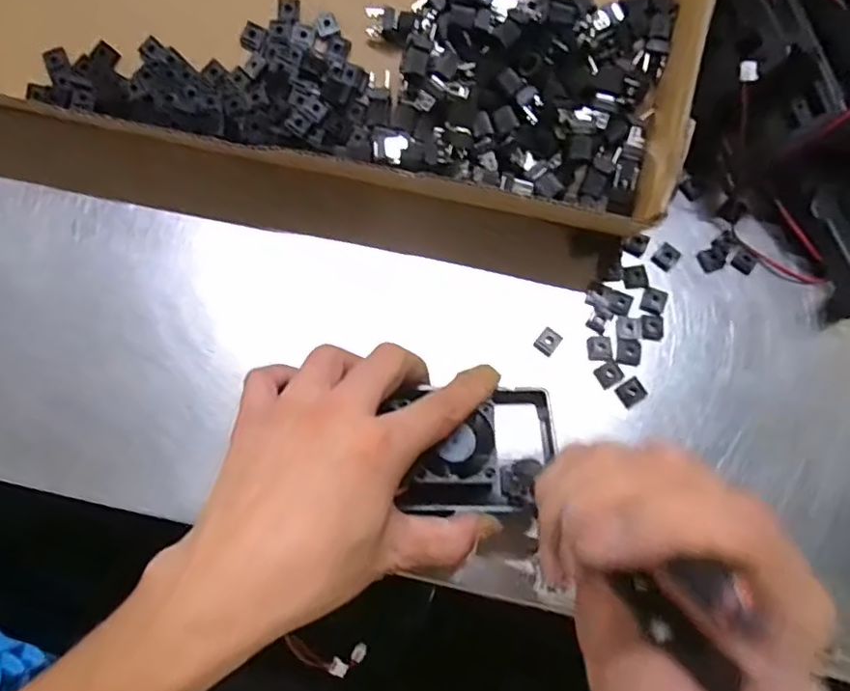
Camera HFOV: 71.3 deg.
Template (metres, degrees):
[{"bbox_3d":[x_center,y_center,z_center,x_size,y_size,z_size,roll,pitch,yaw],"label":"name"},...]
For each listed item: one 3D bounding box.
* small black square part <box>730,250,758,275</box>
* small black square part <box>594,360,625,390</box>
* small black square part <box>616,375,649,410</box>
[{"bbox_3d":[0.191,-0.050,0.353,0.014,0.004,0.014,35,76,8],"label":"small black square part"},{"bbox_3d":[0.103,0.017,0.332,0.013,0.006,0.012,-29,77,-10],"label":"small black square part"},{"bbox_3d":[0.114,0.026,0.327,0.014,0.007,0.013,-34,78,-11],"label":"small black square part"}]

